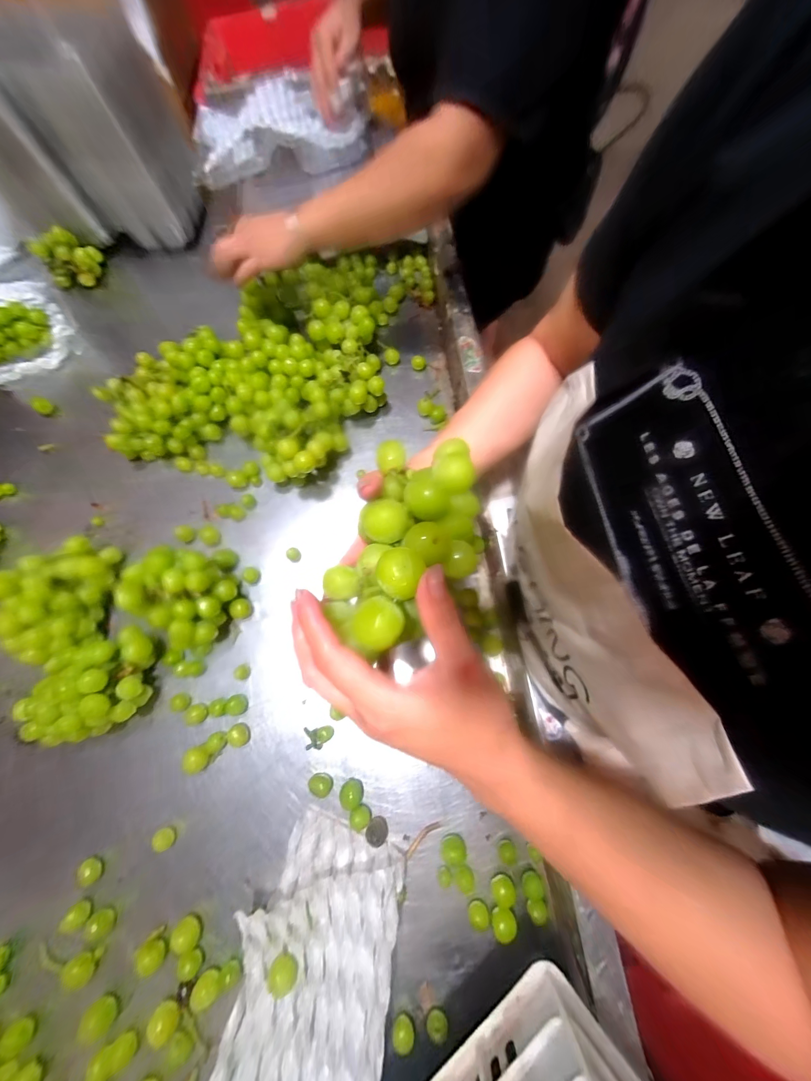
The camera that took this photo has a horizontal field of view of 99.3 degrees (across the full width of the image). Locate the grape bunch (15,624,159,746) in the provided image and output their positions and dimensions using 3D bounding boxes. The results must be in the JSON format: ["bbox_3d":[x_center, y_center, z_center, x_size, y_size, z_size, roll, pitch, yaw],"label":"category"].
[{"bbox_3d":[-0.393,0.184,0.430,0.155,0.077,0.121,-15,72,-2],"label":"grape bunch"}]

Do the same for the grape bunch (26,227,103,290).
[{"bbox_3d":[-0.632,-0.521,0.636,0.111,0.087,0.056,4,72,5],"label":"grape bunch"}]

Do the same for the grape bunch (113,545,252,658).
[{"bbox_3d":[-0.281,0.066,0.449,0.110,0.099,0.127,-38,74,-9],"label":"grape bunch"}]

